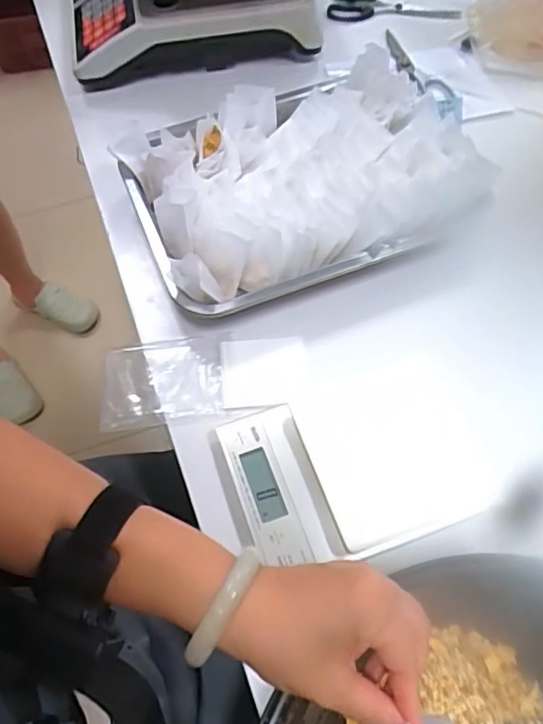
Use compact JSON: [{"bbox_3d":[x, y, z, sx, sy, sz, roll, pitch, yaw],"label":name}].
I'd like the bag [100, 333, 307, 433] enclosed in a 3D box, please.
[{"bbox_3d":[-0.064,0.014,0.546,0.189,0.011,0.084,-8,58,1],"label":"bag"}]

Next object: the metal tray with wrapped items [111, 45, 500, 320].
[{"bbox_3d":[0.039,-0.190,0.609,0.356,0.078,0.248,-19,63,-10],"label":"metal tray with wrapped items"}]

